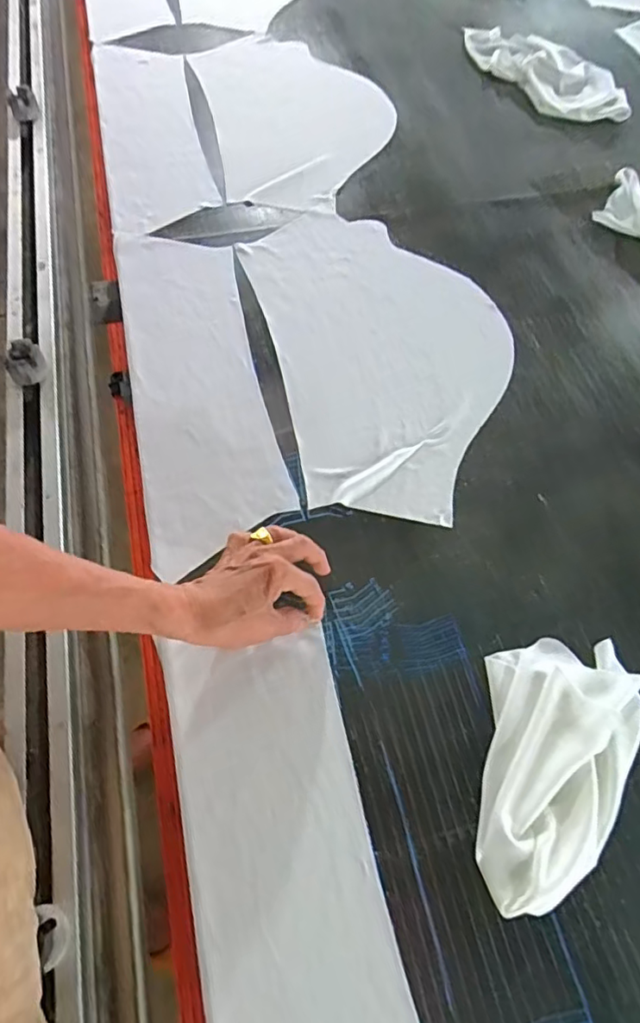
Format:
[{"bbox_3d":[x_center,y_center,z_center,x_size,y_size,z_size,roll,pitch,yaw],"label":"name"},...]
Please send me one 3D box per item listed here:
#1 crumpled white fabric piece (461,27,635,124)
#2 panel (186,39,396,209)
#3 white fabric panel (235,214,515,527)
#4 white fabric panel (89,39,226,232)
[{"bbox_3d":[0.419,-0.822,1.050,0.174,0.031,0.363,-30,67,-19],"label":"crumpled white fabric piece"},{"bbox_3d":[-0.034,-0.658,0.928,0.300,0.011,0.503,-11,63,-10],"label":"panel"},{"bbox_3d":[0.084,-0.203,0.687,0.285,0.011,0.464,-11,63,-10],"label":"white fabric panel"},{"bbox_3d":[-0.266,-0.606,0.882,0.147,0.014,0.508,-11,62,-10],"label":"white fabric panel"}]

